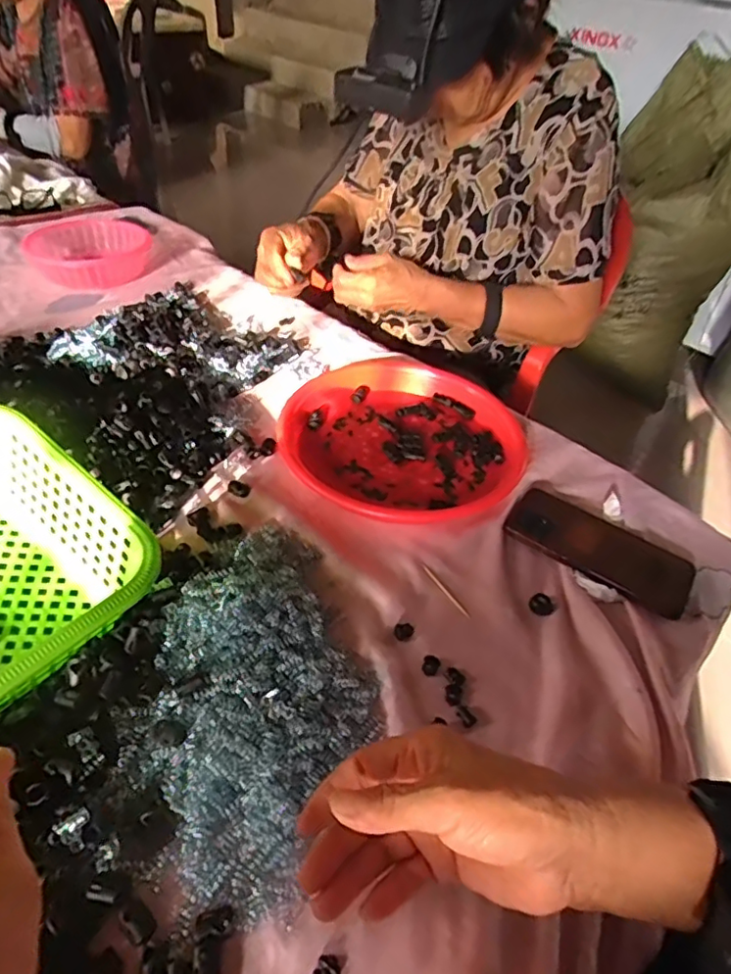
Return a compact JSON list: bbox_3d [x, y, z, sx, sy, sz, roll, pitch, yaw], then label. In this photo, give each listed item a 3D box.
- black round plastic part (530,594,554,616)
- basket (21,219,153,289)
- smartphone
[{"bbox_3d":[0.149,0.099,0.491,0.020,0.007,0.019,4,43,-4],"label":"black round plastic part"},{"bbox_3d":[-0.417,-0.356,0.881,0.172,0.048,0.158,-10,46,-18],"label":"basket"},{"bbox_3d":[0.216,0.053,0.538,0.161,0.015,0.082,29,47,21],"label":"smartphone"}]

